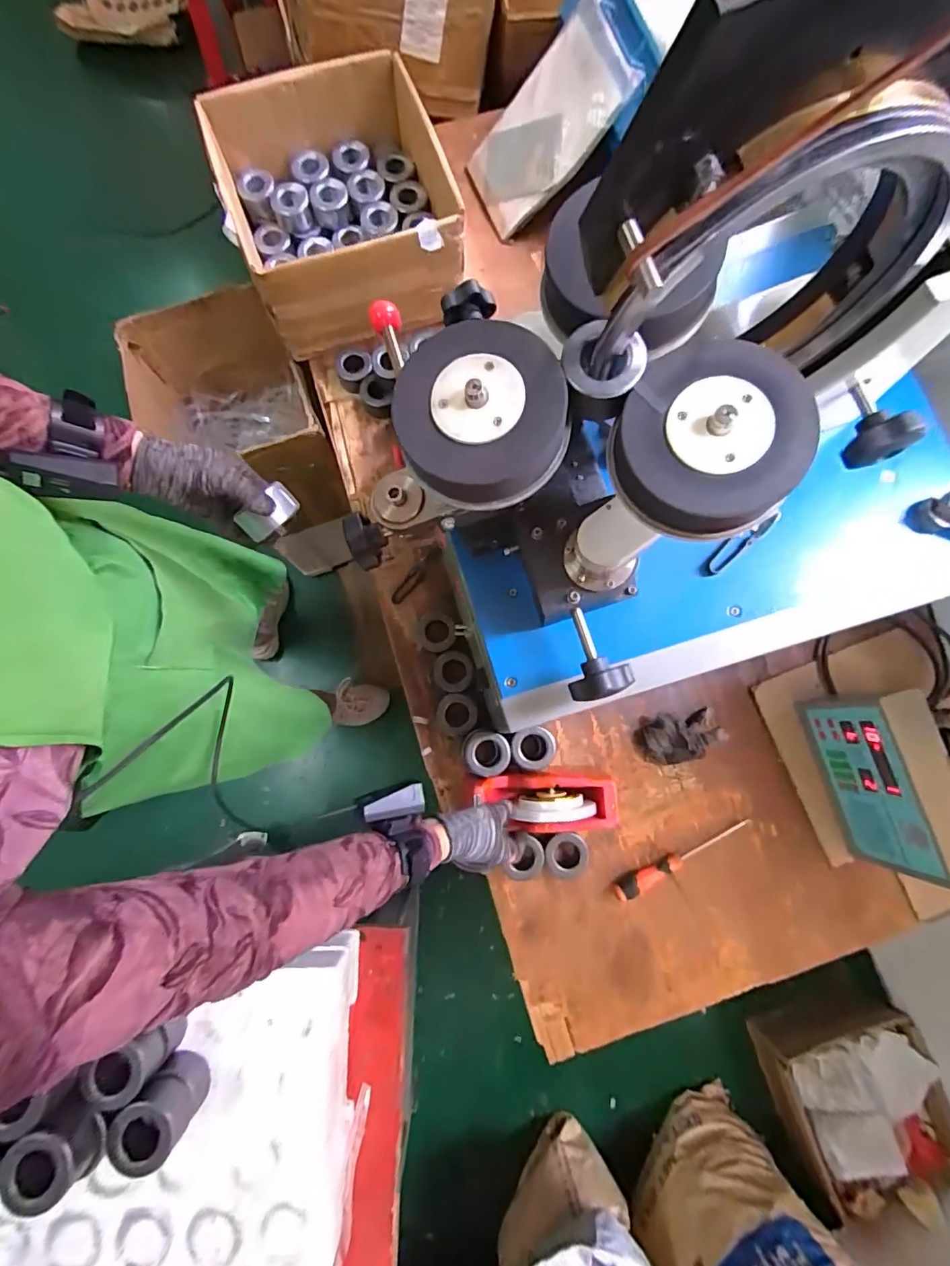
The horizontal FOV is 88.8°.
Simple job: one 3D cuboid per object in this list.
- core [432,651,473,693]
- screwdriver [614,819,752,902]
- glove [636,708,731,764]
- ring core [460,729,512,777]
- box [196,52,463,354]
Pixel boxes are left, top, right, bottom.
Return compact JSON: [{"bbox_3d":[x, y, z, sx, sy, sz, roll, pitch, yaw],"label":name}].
[{"bbox_3d":[-0.033,0.058,0.717,0.057,0.018,0.059,0,80,0],"label":"core"},{"bbox_3d":[0.299,0.318,0.692,0.224,0.026,0.029,-25,81,-5],"label":"screwdriver"},{"bbox_3d":[0.302,0.154,0.706,0.119,0.065,0.076,-6,80,-2],"label":"glove"},{"bbox_3d":[0.015,0.167,0.675,0.065,0.036,0.058,13,80,2],"label":"ring core"},{"bbox_3d":[-0.205,-0.671,0.769,0.320,0.153,0.342,-18,81,-4],"label":"box"}]

